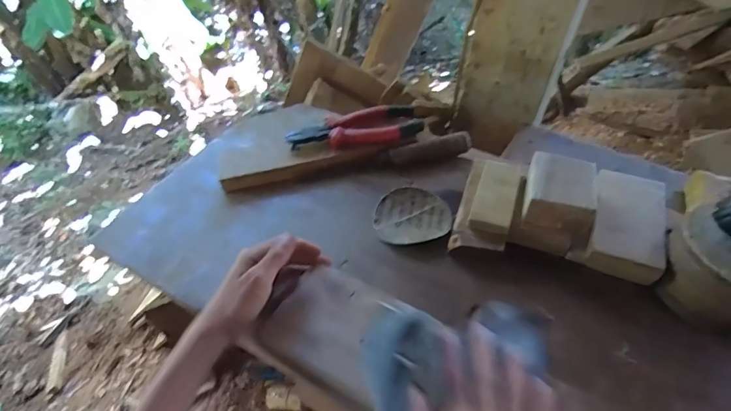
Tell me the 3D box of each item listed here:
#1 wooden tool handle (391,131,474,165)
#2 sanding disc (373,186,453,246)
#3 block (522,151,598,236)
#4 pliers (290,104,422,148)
[{"bbox_3d":[0.089,-0.077,0.548,0.109,0.027,0.024,-8,51,-4],"label":"wooden tool handle"},{"bbox_3d":[0.057,0.012,0.490,0.090,0.010,0.081,-4,51,-1],"label":"sanding disc"},{"bbox_3d":[0.207,-0.017,0.434,0.066,0.034,0.078,12,53,12],"label":"block"},{"bbox_3d":[-0.013,-0.108,0.563,0.181,0.022,0.074,-8,51,-4],"label":"pliers"}]

